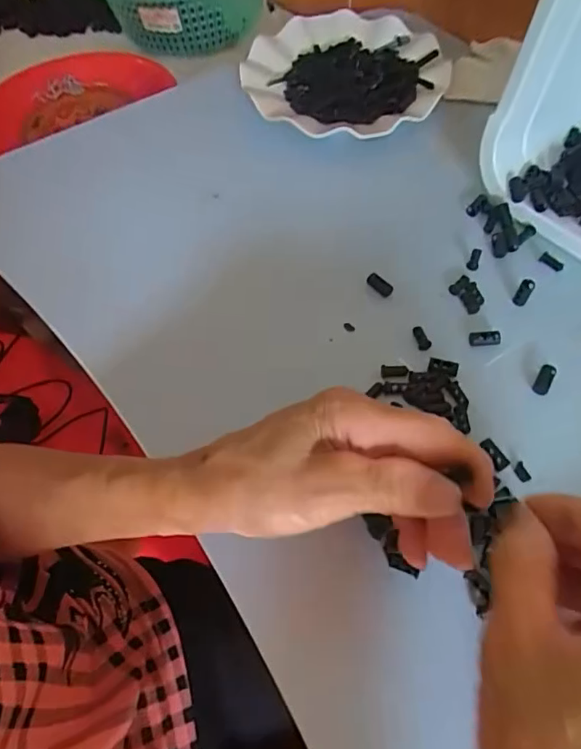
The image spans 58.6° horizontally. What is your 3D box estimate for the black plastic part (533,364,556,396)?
[{"bbox_3d":[0.152,0.004,0.311,0.009,0.006,0.019,27,63,20],"label":"black plastic part"}]

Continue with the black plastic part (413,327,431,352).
[{"bbox_3d":[0.085,-0.023,0.335,0.007,0.006,0.016,-16,57,-6],"label":"black plastic part"}]

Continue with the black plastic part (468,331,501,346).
[{"bbox_3d":[0.124,-0.023,0.330,0.020,0.004,0.010,-3,57,2],"label":"black plastic part"}]

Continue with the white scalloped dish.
[{"bbox_3d":[0.053,-0.269,0.461,0.164,0.036,0.177,-2,57,3],"label":"white scalloped dish"}]

